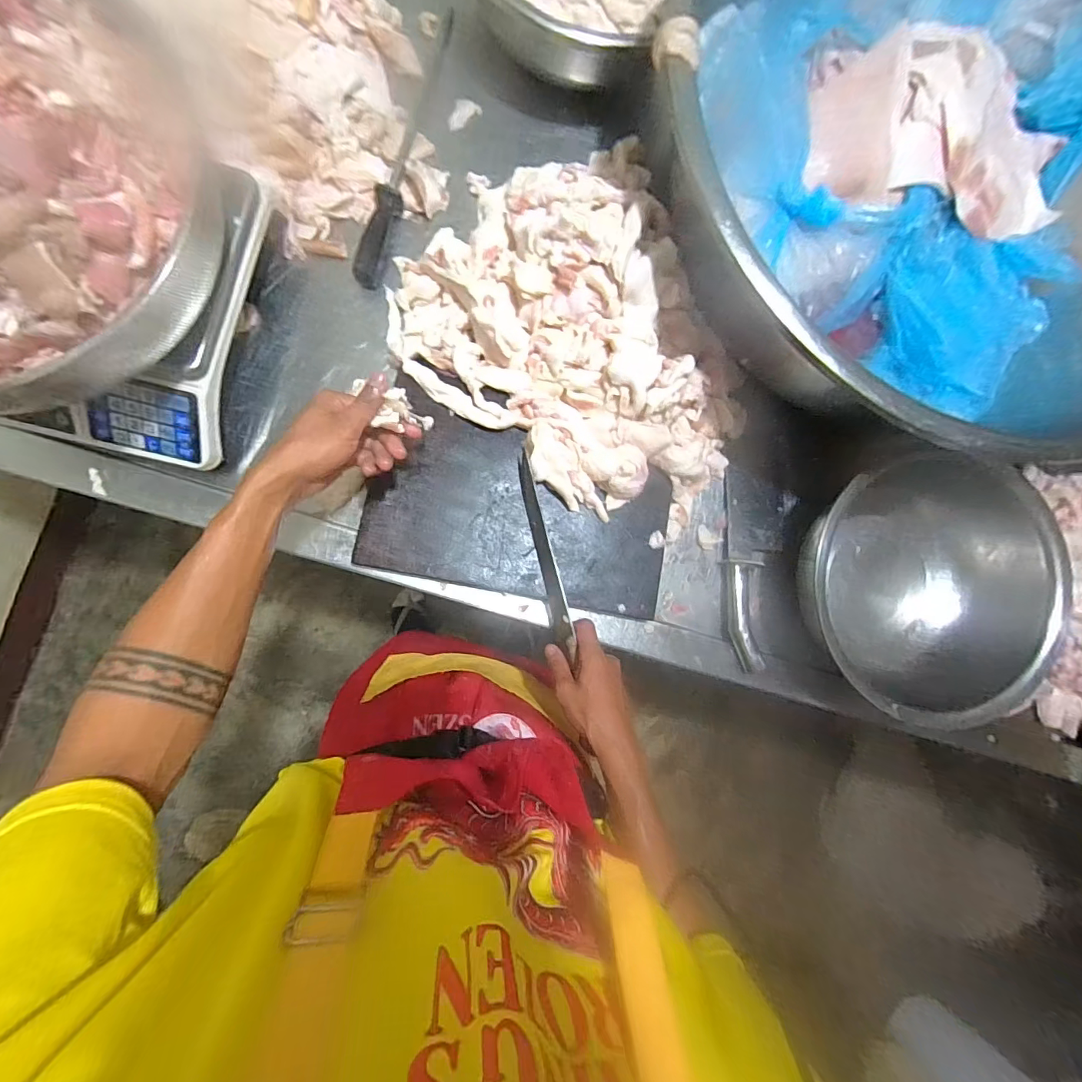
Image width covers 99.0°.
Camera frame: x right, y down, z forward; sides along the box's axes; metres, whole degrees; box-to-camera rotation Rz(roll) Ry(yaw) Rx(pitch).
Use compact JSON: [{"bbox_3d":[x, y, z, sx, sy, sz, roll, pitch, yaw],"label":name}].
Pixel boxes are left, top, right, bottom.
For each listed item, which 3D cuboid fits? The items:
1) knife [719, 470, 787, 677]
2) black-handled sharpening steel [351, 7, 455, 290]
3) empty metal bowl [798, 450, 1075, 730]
[{"bbox_3d":[0.301,0.039,0.643,0.091,0.036,0.267,3,86,-9],"label":"knife"},{"bbox_3d":[-0.176,-0.517,0.606,0.035,0.024,0.382,17,84,-7],"label":"black-handled sharpening steel"},{"bbox_3d":[0.489,0.067,0.632,0.336,0.135,0.337,1,86,-9],"label":"empty metal bowl"}]

